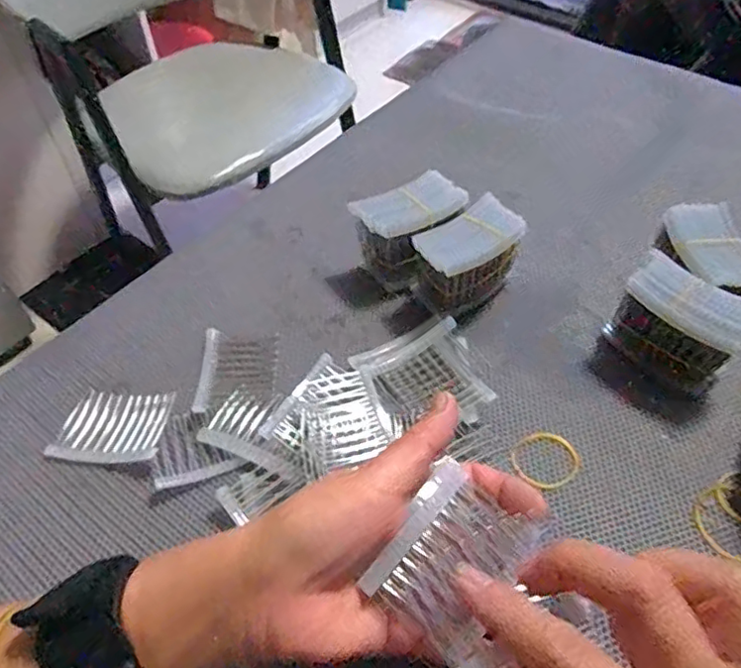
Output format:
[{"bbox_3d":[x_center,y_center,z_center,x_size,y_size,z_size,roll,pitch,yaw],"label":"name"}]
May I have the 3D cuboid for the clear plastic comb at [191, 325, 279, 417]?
[{"bbox_3d":[-0.079,0.021,0.364,0.045,0.004,0.058,-2,52,0],"label":"clear plastic comb"}]

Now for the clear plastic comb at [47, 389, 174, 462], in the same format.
[{"bbox_3d":[-0.144,0.053,0.343,0.058,0.005,0.045,5,52,5],"label":"clear plastic comb"}]

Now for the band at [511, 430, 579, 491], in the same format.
[{"bbox_3d":[0.095,0.068,0.328,0.039,0.004,0.031,-26,58,-29],"label":"band"}]

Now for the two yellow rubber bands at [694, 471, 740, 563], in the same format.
[{"bbox_3d":[0.184,0.093,0.308,0.038,0.004,0.044,-14,53,-10],"label":"two yellow rubber bands"}]

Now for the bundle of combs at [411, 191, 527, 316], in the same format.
[{"bbox_3d":[0.059,-0.046,0.383,0.074,0.044,0.037,-31,57,-21],"label":"bundle of combs"}]

